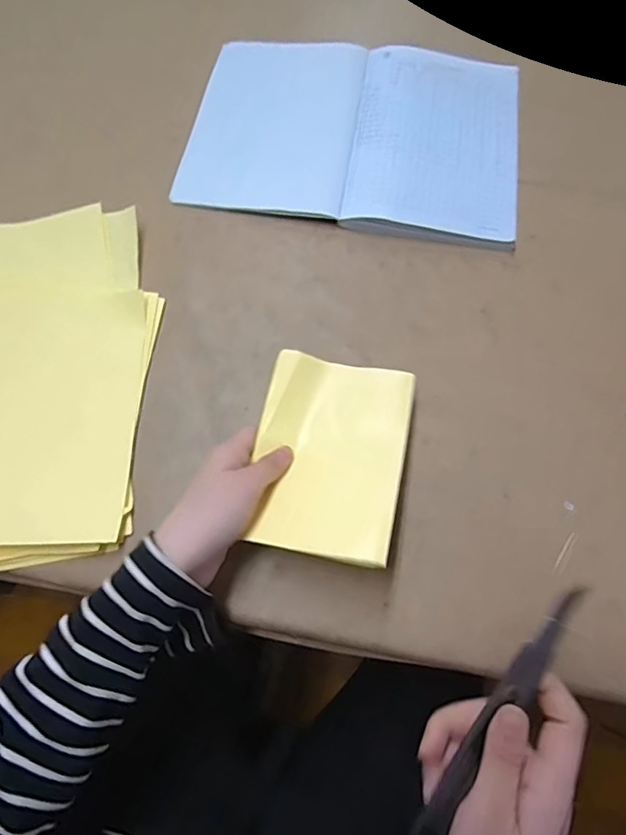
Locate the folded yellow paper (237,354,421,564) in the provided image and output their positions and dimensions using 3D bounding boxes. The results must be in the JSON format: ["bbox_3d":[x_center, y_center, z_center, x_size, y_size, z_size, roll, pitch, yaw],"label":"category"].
[{"bbox_3d":[0.012,0.026,0.386,0.109,0.016,0.150,11,70,4],"label":"folded yellow paper"}]

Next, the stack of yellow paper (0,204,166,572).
[{"bbox_3d":[-0.260,-0.035,0.425,0.243,0.034,0.312,-6,69,-2],"label":"stack of yellow paper"}]

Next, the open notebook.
[{"bbox_3d":[0.043,-0.301,0.546,0.328,0.013,0.247,8,69,3],"label":"open notebook"}]

